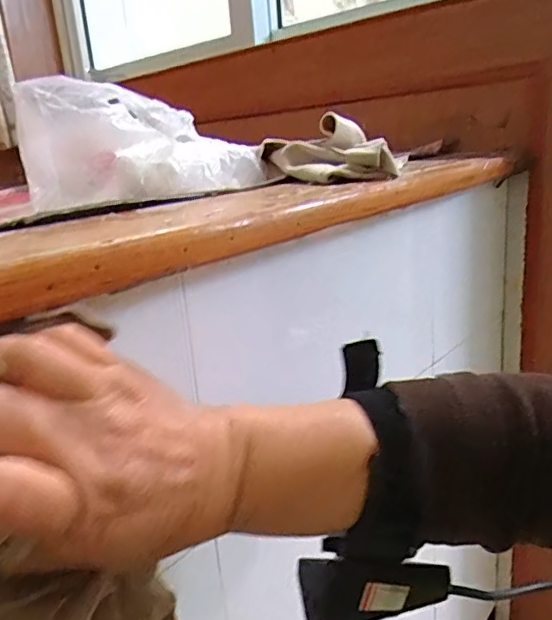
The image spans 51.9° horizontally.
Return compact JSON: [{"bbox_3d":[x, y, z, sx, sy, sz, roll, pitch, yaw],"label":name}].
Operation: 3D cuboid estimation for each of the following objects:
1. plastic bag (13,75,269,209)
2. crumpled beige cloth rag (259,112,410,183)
[{"bbox_3d":[-0.102,-0.127,0.457,0.197,0.093,0.086,5,14,-13],"label":"plastic bag"},{"bbox_3d":[0.042,-0.132,0.470,0.092,0.044,0.120,-8,17,-12],"label":"crumpled beige cloth rag"}]

